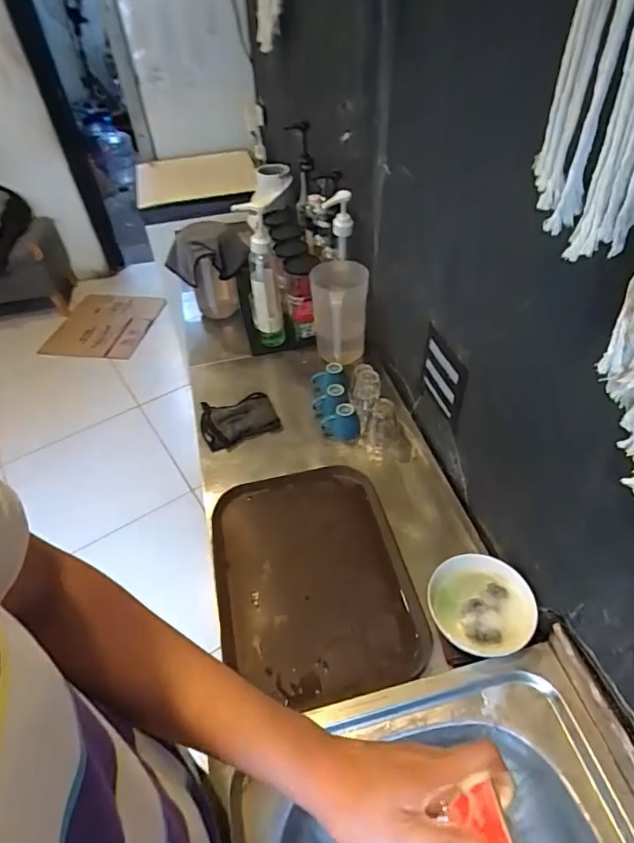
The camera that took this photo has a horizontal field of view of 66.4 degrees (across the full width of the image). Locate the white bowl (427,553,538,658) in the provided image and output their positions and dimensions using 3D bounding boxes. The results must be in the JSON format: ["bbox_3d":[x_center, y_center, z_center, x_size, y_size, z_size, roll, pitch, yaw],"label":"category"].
[{"bbox_3d":[0.242,0.267,0.710,0.128,0.044,0.143,-16,47,-10],"label":"white bowl"}]

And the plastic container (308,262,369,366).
[{"bbox_3d":[0.053,-0.255,1.148,0.124,0.216,0.123,-4,46,1],"label":"plastic container"}]

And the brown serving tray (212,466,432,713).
[{"bbox_3d":[-0.008,0.257,0.811,0.312,0.057,0.391,-12,46,-7],"label":"brown serving tray"}]

